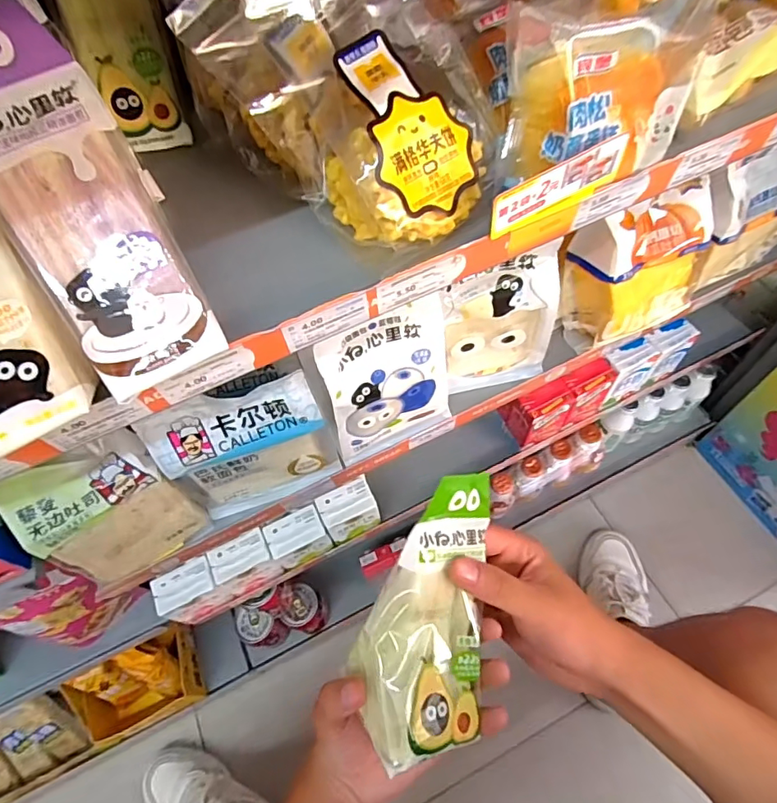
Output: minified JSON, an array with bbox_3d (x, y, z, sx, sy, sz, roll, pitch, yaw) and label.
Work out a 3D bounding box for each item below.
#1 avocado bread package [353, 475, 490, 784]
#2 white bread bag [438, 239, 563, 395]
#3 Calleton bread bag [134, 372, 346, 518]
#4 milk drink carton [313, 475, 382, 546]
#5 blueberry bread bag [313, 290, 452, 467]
[{"bbox_3d":[0.023,0.124,0.313,0.072,0.048,0.157,14,82,-26],"label":"avocado bread package"},{"bbox_3d":[0.100,-0.069,0.477,0.105,0.156,0.033,-8,59,-1],"label":"white bread bag"},{"bbox_3d":[-0.115,0.043,0.433,0.130,0.147,0.035,-18,60,-6],"label":"Calleton bread bag"},{"bbox_3d":[-0.047,0.136,0.618,0.066,0.067,0.051,-23,60,-9],"label":"milk drink carton"},{"bbox_3d":[0.000,-0.018,0.436,0.113,0.146,0.040,-24,61,-10],"label":"blueberry bread bag"}]

